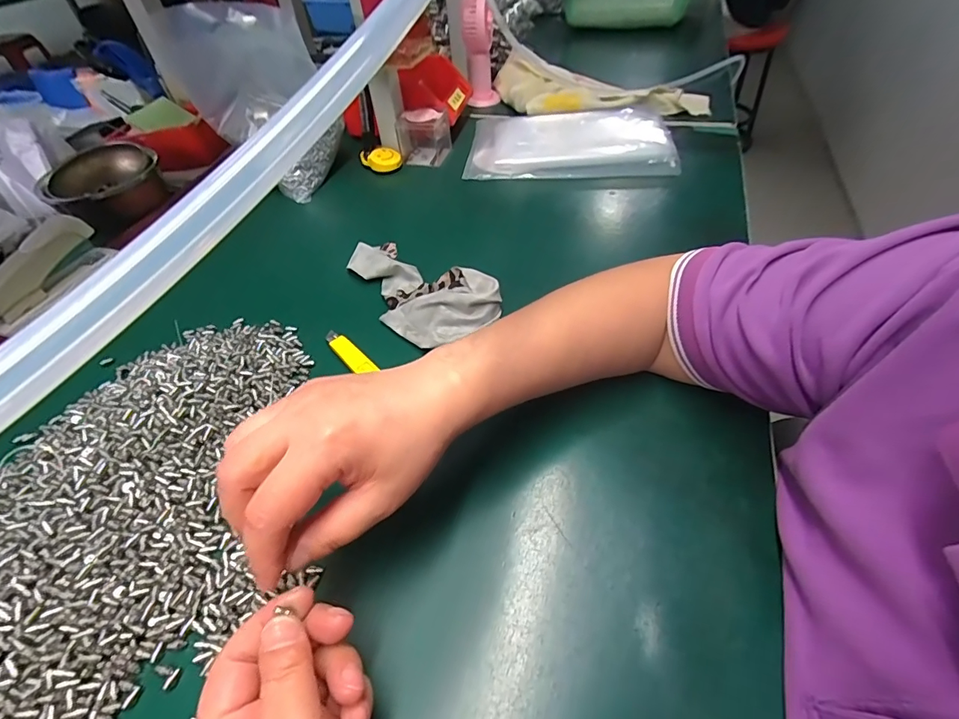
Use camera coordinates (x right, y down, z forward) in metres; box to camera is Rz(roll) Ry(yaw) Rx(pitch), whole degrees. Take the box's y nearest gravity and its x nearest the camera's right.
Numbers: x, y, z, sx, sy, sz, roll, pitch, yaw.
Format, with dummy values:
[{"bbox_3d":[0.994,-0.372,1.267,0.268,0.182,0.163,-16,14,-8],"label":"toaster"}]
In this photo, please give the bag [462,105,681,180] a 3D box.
[{"bbox_3d":[0.117,-0.297,0.620,0.256,0.032,0.189,3,48,8],"label":"bag"}]

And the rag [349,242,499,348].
[{"bbox_3d":[-0.058,-0.076,0.439,0.096,0.041,0.182,-27,51,-19],"label":"rag"}]

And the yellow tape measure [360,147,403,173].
[{"bbox_3d":[-0.134,-0.272,0.623,0.057,0.025,0.036,21,53,22],"label":"yellow tape measure"}]

